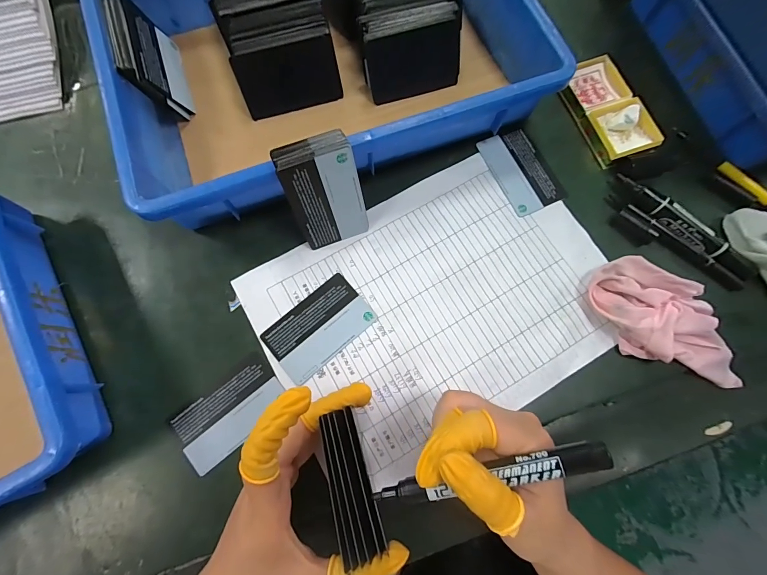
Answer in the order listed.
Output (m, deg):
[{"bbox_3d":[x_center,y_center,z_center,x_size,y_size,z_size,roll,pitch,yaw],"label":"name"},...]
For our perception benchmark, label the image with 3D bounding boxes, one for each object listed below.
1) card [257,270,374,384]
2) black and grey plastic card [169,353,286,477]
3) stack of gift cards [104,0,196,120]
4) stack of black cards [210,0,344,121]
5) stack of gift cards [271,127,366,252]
[{"bbox_3d":[-0.053,0.032,0.283,0.083,0.004,0.053,-41,80,-10],"label":"card"},{"bbox_3d":[-0.117,0.096,0.265,0.083,0.004,0.048,-38,80,-9],"label":"black and grey plastic card"},{"bbox_3d":[-0.211,-0.208,0.311,0.016,0.061,0.098,-23,79,20],"label":"stack of gift cards"},{"bbox_3d":[-0.102,-0.238,0.322,0.094,0.051,0.132,-19,77,-5],"label":"stack of black cards"},{"bbox_3d":[-0.045,-0.072,0.271,0.054,0.089,0.014,-20,55,-6],"label":"stack of gift cards"}]

